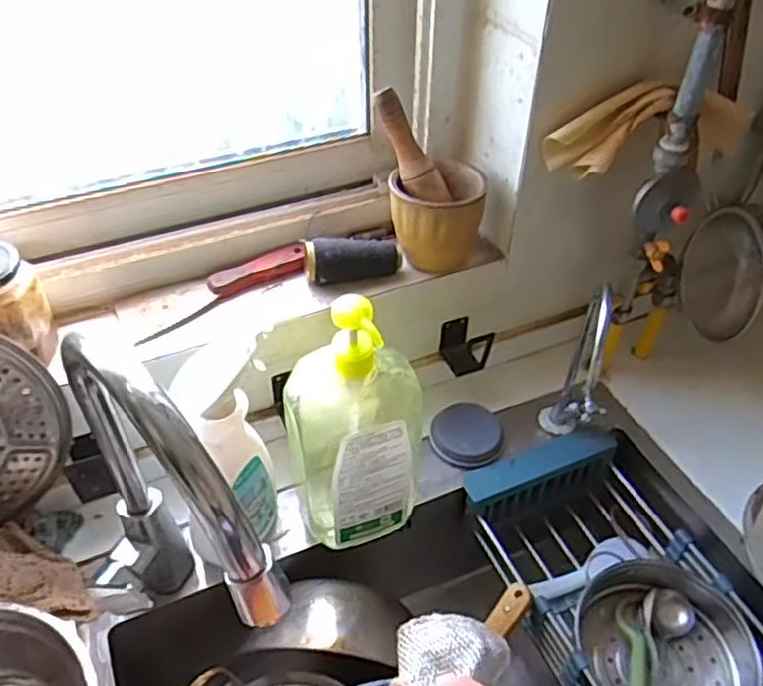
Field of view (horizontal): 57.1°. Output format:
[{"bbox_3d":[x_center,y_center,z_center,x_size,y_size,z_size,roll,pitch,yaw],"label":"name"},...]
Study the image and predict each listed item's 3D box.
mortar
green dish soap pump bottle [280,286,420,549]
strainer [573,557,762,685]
[{"bbox_3d":[0.059,-0.132,0.764,0.097,0.103,0.087,2,44,2],"label":"mortar"},{"bbox_3d":[-0.025,0.075,0.643,0.111,0.269,0.078,-15,47,-16],"label":"green dish soap pump bottle"},{"bbox_3d":[0.278,0.306,0.697,0.158,0.062,0.163,0,44,0],"label":"strainer"}]

